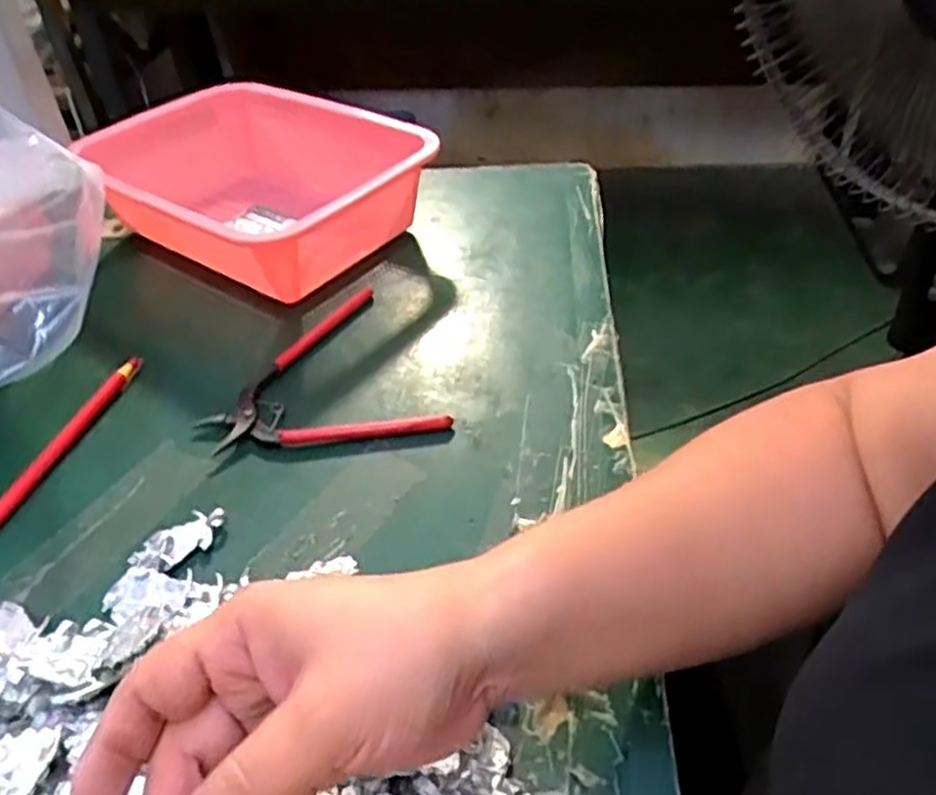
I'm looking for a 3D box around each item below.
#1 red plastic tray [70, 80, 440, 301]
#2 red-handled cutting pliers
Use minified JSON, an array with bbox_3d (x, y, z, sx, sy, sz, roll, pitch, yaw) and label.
[{"bbox_3d":[-0.176,-0.168,0.625,0.258,0.075,0.181,27,51,31],"label":"red plastic tray"},{"bbox_3d":[-0.094,-0.019,0.494,0.145,0.017,0.134,-9,42,-4],"label":"red-handled cutting pliers"}]

